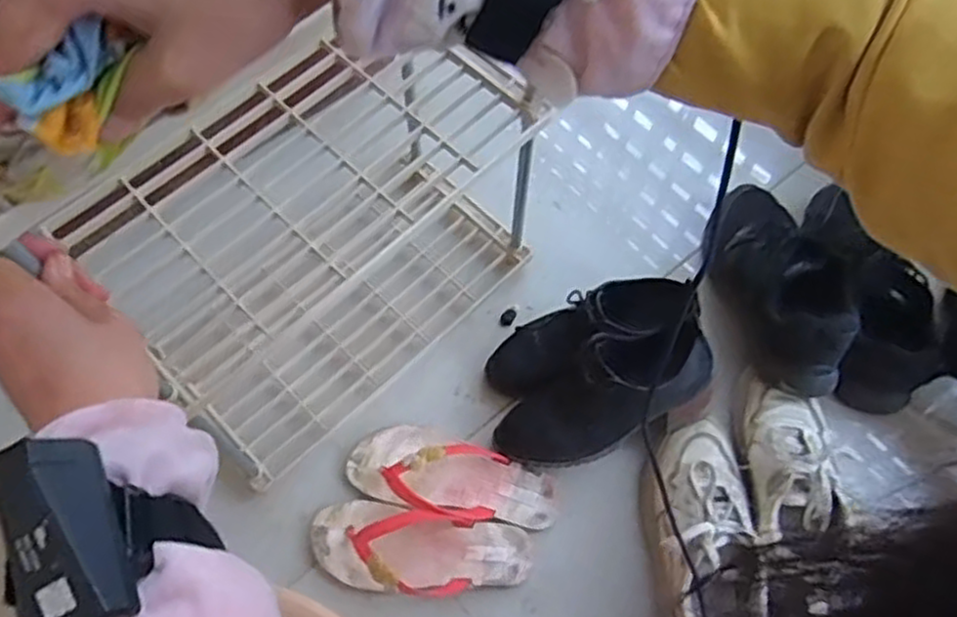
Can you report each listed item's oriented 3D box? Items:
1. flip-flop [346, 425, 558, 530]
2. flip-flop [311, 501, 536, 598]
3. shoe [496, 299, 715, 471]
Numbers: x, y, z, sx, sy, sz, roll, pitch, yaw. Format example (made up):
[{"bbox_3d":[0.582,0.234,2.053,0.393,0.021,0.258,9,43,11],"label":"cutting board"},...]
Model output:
[{"bbox_3d":[-0.026,0.175,0.784,0.221,0.038,0.091,13,66,6],"label":"flip-flop"},{"bbox_3d":[-0.060,0.245,0.750,0.223,0.039,0.084,8,65,3],"label":"flip-flop"},{"bbox_3d":[0.130,0.092,0.777,0.227,0.119,0.097,-28,68,-13],"label":"shoe"}]

